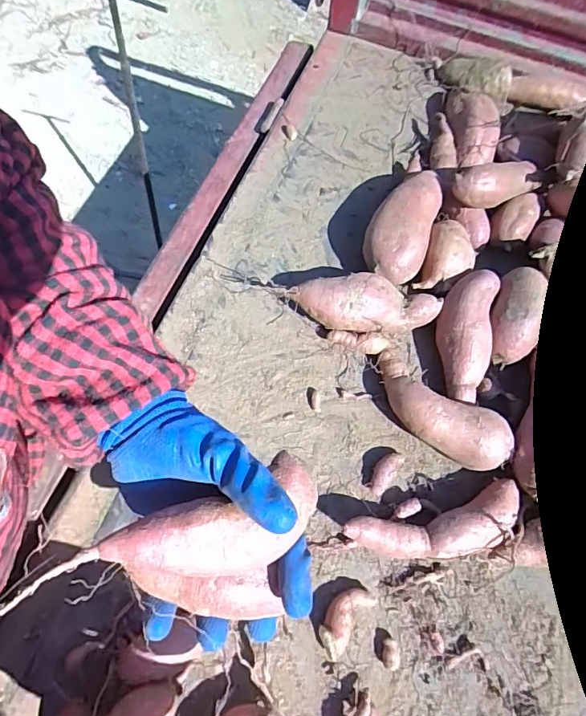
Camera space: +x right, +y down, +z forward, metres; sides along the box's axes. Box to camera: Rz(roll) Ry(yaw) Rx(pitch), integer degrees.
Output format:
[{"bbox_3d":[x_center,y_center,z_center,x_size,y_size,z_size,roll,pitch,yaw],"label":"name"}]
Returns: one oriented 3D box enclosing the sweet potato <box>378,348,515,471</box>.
[{"bbox_3d":[0.139,0.053,0.461,0.152,0.045,0.065,37,68,20],"label":"sweet potato"}]

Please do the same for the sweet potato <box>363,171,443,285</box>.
[{"bbox_3d":[0.125,-0.146,0.530,0.065,0.055,0.140,22,64,14],"label":"sweet potato"}]

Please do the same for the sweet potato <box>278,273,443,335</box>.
[{"bbox_3d":[0.072,-0.055,0.495,0.158,0.048,0.047,-4,61,0],"label":"sweet potato"}]

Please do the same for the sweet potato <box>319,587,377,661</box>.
[{"bbox_3d":[0.043,0.222,0.402,0.028,0.025,0.058,38,69,21],"label":"sweet potato"}]

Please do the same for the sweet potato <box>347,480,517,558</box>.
[{"bbox_3d":[0.132,0.154,0.423,0.161,0.036,0.050,-14,61,-5],"label":"sweet potato"}]

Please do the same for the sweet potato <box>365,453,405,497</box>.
[{"bbox_3d":[0.089,0.111,0.454,0.019,0.018,0.045,32,67,18],"label":"sweet potato"}]

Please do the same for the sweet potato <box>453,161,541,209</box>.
[{"bbox_3d":[0.237,-0.202,0.539,0.127,0.042,0.044,-17,60,-26],"label":"sweet potato"}]

